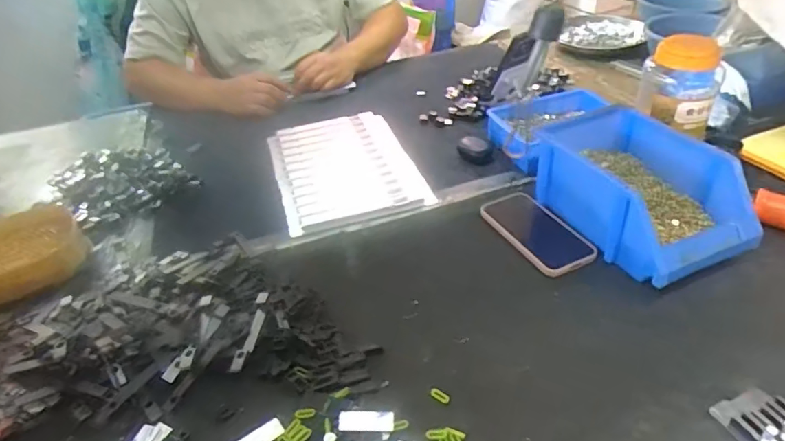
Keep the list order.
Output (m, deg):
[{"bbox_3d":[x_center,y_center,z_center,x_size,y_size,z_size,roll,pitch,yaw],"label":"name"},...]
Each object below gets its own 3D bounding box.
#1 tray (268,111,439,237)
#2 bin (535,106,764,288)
[{"bbox_3d":[-0.086,-0.100,0.877,0.219,0.010,0.315,-13,39,-12],"label":"tray"},{"bbox_3d":[0.310,-0.035,0.665,0.145,0.112,0.249,-17,40,-17],"label":"bin"}]

